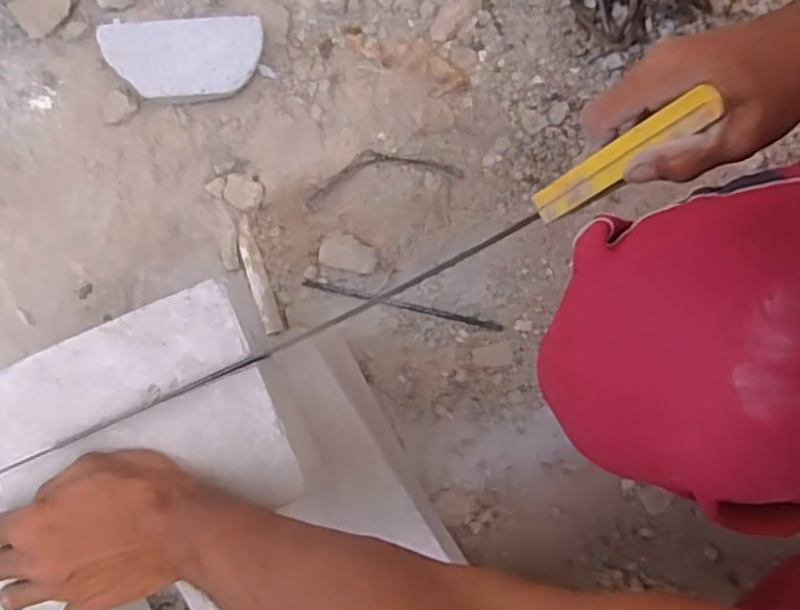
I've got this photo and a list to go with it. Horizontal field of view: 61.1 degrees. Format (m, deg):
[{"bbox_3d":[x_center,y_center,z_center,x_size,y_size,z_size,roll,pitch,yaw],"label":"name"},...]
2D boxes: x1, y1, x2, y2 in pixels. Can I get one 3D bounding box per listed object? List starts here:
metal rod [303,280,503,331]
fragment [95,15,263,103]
[{"bbox_3d":[0.002,0.000,0.684,0.200,0.013,0.008,13,79,1],"label":"metal rod"},{"bbox_3d":[-0.214,-0.243,0.679,0.153,0.034,0.074,-6,93,-3],"label":"fragment"}]

